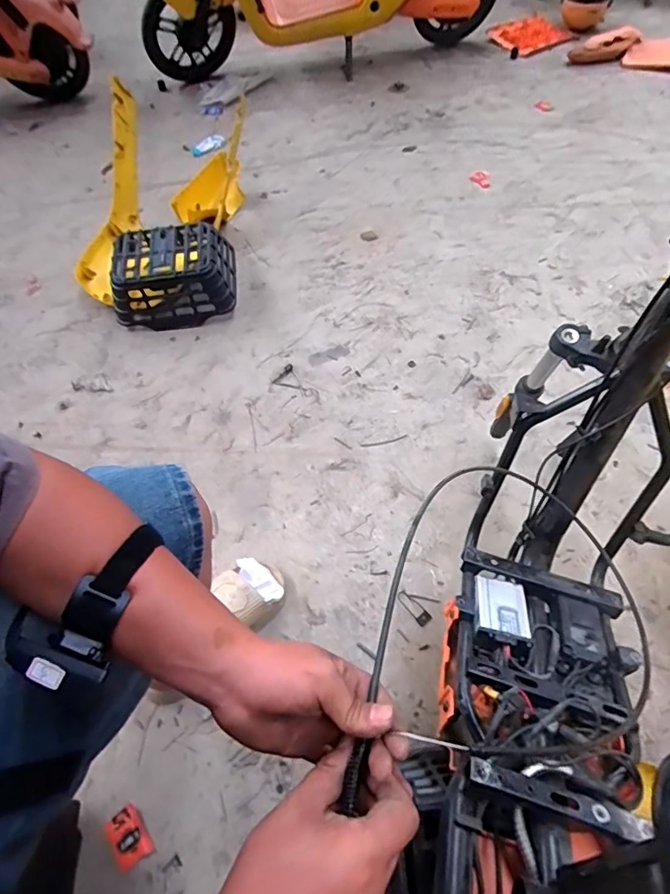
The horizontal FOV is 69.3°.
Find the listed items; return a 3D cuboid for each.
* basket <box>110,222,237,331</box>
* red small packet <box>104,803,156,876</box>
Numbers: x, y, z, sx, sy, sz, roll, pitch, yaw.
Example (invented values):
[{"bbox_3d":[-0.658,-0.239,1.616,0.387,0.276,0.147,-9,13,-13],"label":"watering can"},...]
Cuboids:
[{"bbox_3d":[-0.417,-0.440,1.269,0.319,0.165,0.212,-15,58,-6],"label":"basket"},{"bbox_3d":[-0.297,0.562,0.699,0.048,0.004,0.070,-27,62,-23],"label":"red small packet"}]

